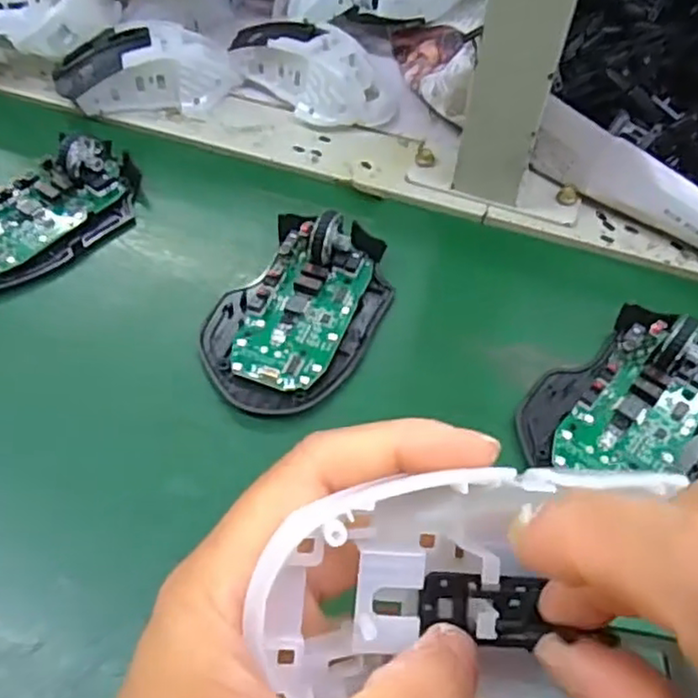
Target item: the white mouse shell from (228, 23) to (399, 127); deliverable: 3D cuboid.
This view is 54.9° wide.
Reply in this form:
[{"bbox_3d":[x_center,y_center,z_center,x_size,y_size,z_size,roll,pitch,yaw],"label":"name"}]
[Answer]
[{"bbox_3d":[-0.024,-0.173,0.415,0.110,0.039,0.058,23,56,17],"label":"white mouse shell"}]

